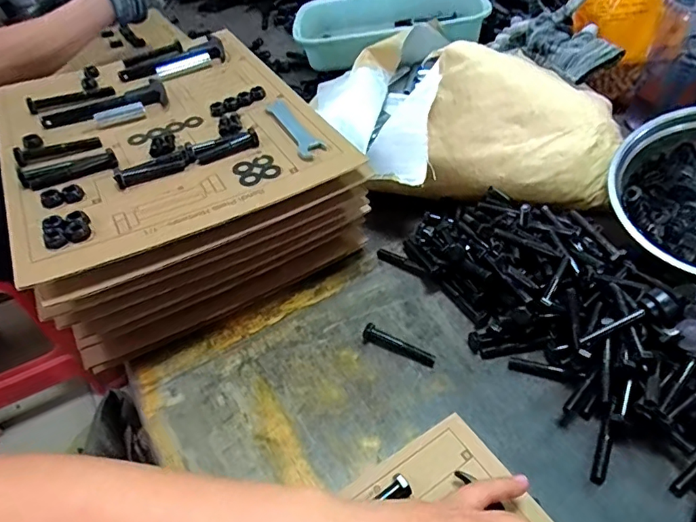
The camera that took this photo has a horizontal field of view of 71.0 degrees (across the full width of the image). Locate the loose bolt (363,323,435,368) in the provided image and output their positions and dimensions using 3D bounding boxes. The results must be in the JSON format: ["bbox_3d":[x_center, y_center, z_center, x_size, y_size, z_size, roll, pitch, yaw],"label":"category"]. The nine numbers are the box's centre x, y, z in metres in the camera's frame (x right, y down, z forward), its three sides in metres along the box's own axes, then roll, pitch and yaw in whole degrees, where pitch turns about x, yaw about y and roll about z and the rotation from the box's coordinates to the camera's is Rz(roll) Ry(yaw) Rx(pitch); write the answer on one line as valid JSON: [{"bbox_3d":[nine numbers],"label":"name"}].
[{"bbox_3d":[0.049,0.079,0.461,0.069,0.016,0.016,15,48,19],"label":"loose bolt"}]

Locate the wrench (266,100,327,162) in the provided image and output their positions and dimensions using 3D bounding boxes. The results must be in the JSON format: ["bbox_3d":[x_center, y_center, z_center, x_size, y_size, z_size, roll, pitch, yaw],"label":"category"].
[{"bbox_3d":[-0.054,-0.135,0.496,0.027,0.007,0.115,-21,47,-16],"label":"wrench"}]

